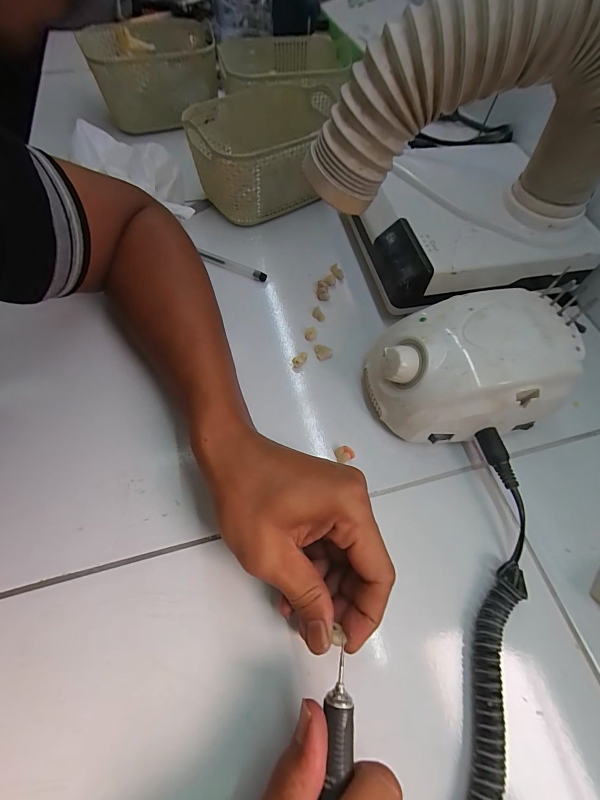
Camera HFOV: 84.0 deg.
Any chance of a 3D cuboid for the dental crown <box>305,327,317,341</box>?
[{"bbox_3d":[0.011,-0.065,0.327,0.011,0.008,0.010,1,63,-2],"label":"dental crown"}]

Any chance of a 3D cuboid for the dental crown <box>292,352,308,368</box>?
[{"bbox_3d":[0.001,-0.038,0.313,0.017,0.008,0.008,-33,69,-18],"label":"dental crown"}]

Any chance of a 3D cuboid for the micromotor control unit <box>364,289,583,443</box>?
[{"bbox_3d":[0.129,-0.022,0.270,0.133,0.084,0.094,-7,63,-6],"label":"micromotor control unit"}]

